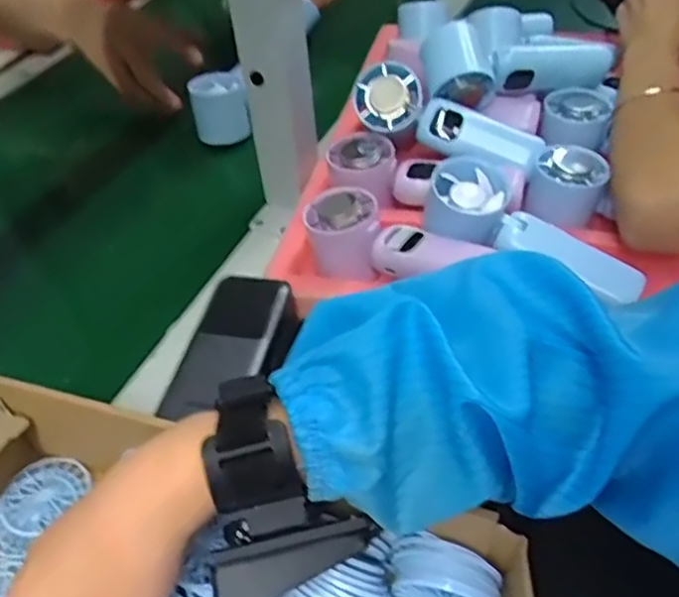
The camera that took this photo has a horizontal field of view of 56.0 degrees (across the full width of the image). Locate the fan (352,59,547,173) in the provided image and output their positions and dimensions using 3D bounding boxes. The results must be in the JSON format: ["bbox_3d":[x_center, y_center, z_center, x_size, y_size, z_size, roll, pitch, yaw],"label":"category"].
[{"bbox_3d":[0.079,-0.129,0.499,0.149,0.054,0.049,21,49,-3],"label":"fan"}]

